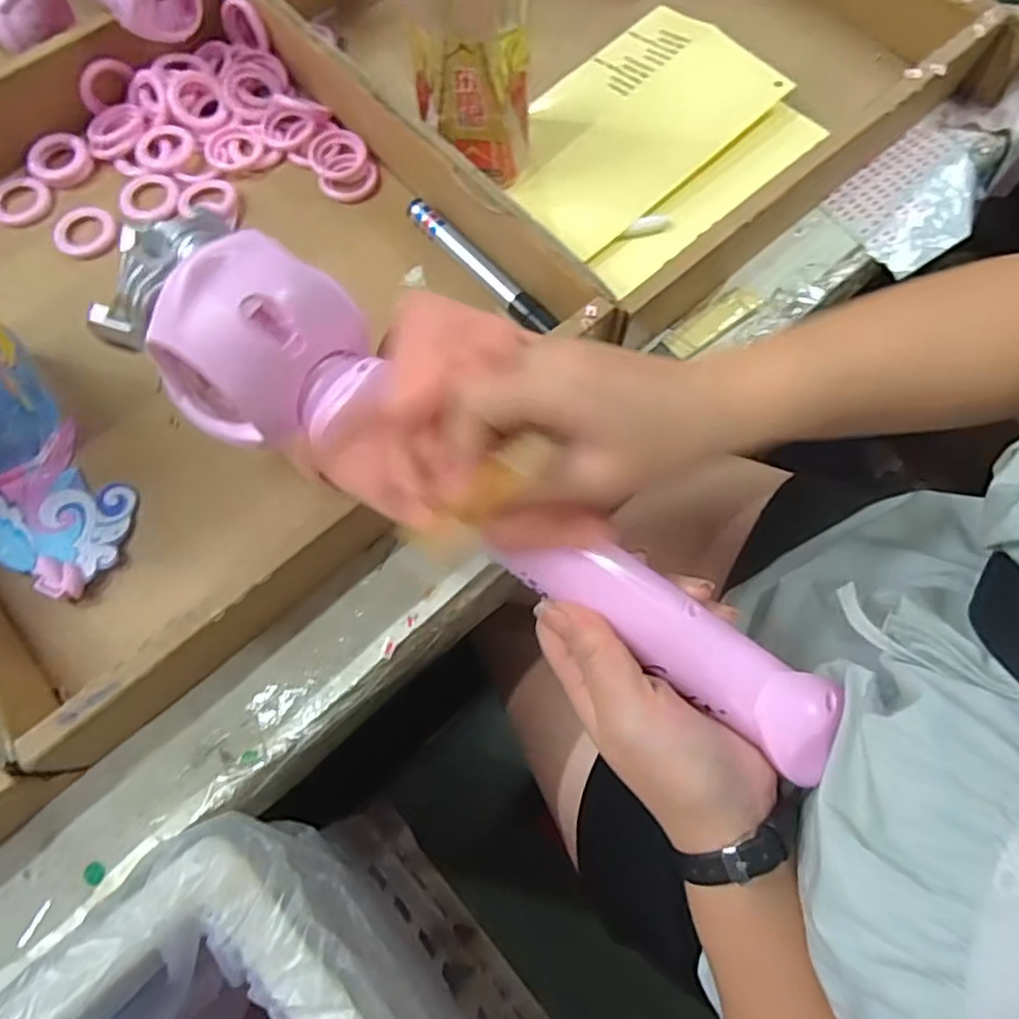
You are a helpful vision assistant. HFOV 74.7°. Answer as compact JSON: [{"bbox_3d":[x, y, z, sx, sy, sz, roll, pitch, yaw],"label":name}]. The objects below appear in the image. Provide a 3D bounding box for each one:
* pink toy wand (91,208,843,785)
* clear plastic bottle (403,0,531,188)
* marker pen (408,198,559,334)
[{"bbox_3d":[-0.012,-0.012,0.279,0.348,0.046,0.074,33,74,0],"label":"pink toy wand"},{"bbox_3d":[-0.022,-0.263,0.357,0.064,0.179,0.060,-6,71,-3],"label":"clear plastic bottle"},{"bbox_3d":[-0.019,-0.148,0.408,0.014,0.013,0.126,-42,76,-13],"label":"marker pen"}]

